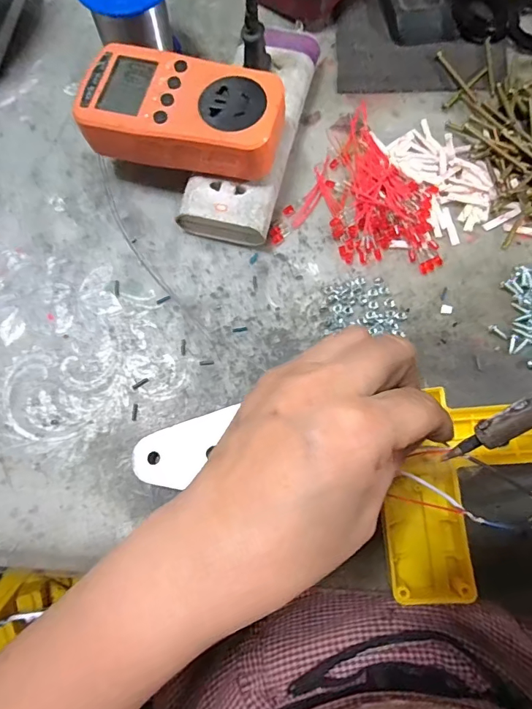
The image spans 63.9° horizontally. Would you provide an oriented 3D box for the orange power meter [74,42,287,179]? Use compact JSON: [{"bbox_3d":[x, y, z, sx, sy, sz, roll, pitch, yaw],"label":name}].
[{"bbox_3d":[-0.052,-0.158,0.275,0.126,0.029,0.068,10,76,1],"label":"orange power meter"}]

